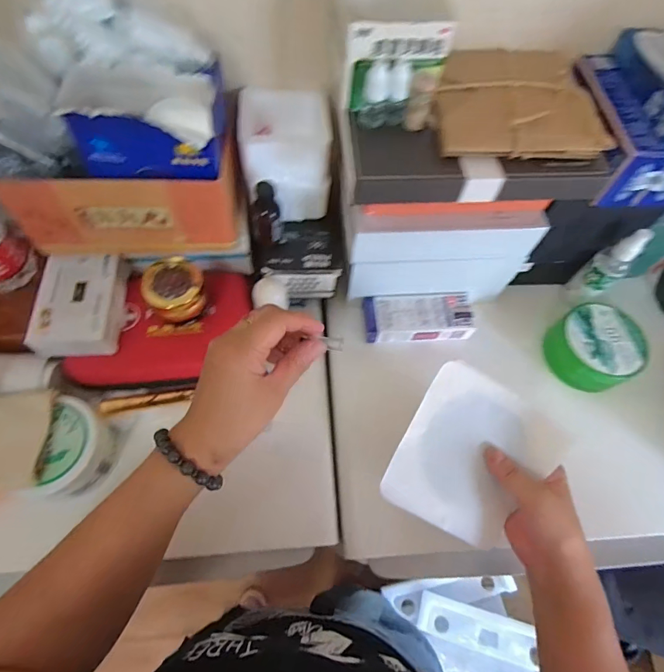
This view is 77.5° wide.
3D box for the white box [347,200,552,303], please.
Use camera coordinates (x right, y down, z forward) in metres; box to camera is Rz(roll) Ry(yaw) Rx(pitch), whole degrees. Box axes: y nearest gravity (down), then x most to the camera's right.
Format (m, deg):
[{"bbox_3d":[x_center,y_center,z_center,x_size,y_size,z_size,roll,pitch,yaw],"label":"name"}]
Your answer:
[{"bbox_3d":[0.122,-0.092,0.470,0.198,0.128,0.037,-1,64,-3],"label":"white box"}]

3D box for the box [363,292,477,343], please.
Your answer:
[{"bbox_3d":[0.108,-0.023,0.519,0.133,0.026,0.056,-3,64,-4],"label":"box"}]

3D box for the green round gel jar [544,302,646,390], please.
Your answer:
[{"bbox_3d":[0.320,0.013,0.507,0.087,0.055,0.094,1,64,-2],"label":"green round gel jar"}]

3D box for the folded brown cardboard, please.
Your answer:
[{"bbox_3d":[0.170,-0.221,0.387,0.151,0.018,0.131,-1,64,-3],"label":"folded brown cardboard"}]

